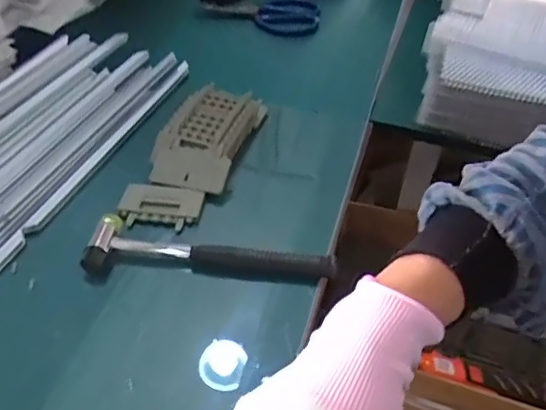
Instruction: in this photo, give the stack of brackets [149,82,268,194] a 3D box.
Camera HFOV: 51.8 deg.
[{"bbox_3d":[-0.077,-0.085,0.655,0.096,0.021,0.160,14,48,12],"label":"stack of brackets"}]

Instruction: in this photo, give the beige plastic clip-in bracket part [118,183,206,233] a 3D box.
[{"bbox_3d":[-0.118,-0.001,0.592,0.085,0.010,0.056,6,47,5],"label":"beige plastic clip-in bracket part"}]

